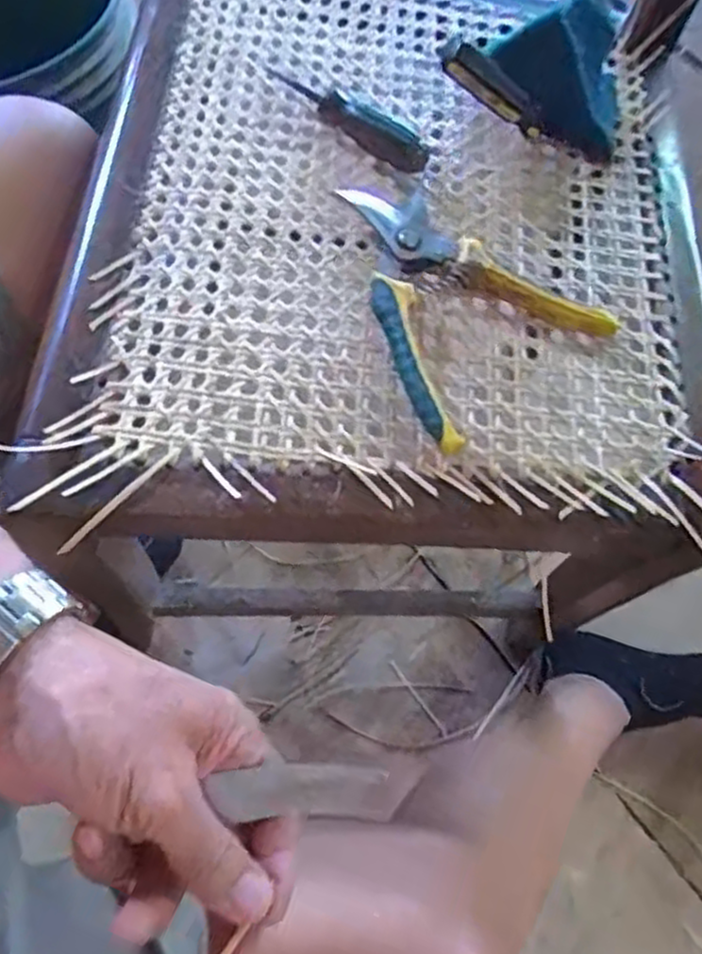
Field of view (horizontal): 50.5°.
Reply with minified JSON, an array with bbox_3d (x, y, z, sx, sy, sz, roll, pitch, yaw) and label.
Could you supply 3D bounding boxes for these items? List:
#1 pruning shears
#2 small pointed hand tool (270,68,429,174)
[{"bbox_3d":[0.055,-0.117,0.451,0.140,0.021,0.169,-36,74,-16],"label":"pruning shears"},{"bbox_3d":[0.000,-0.248,0.505,0.136,0.016,0.030,41,72,13],"label":"small pointed hand tool"}]

